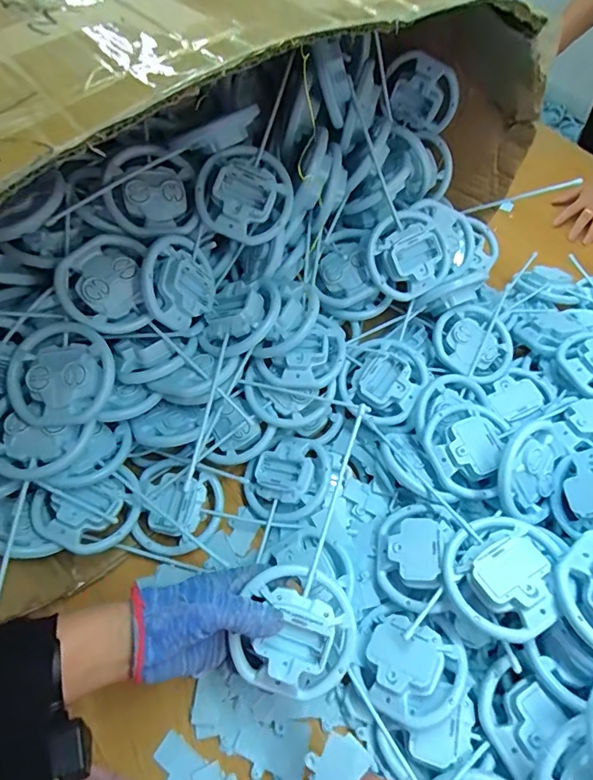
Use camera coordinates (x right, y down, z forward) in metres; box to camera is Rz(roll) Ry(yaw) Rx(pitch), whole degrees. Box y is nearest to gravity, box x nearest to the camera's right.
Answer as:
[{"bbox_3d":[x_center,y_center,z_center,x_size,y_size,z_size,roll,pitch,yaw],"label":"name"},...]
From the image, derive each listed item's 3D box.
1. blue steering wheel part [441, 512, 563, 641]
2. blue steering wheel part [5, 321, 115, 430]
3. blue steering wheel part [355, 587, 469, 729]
[{"bbox_3d":[0.179,0.160,0.400,0.089,0.035,0.103,5,52,25],"label":"blue steering wheel part"},{"bbox_3d":[-0.224,-0.013,0.433,0.096,0.023,0.102,-2,80,12],"label":"blue steering wheel part"},{"bbox_3d":[0.100,0.240,0.406,0.096,0.047,0.093,-12,59,-8],"label":"blue steering wheel part"}]

